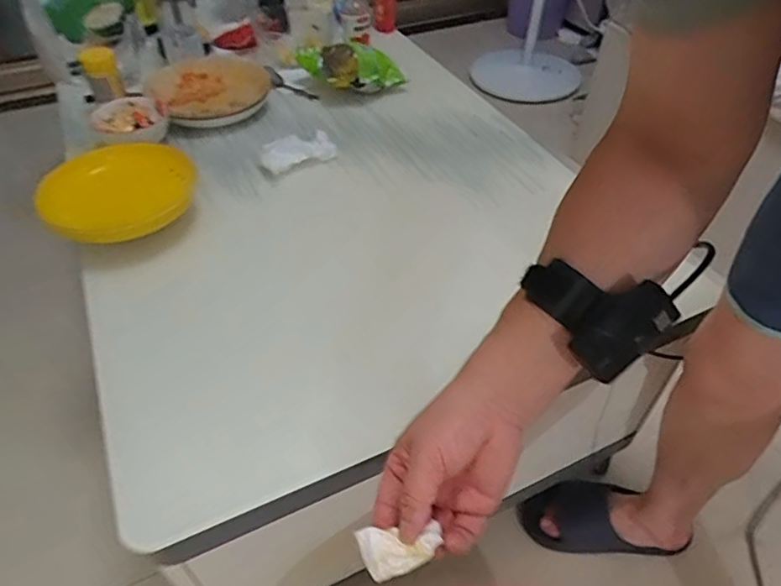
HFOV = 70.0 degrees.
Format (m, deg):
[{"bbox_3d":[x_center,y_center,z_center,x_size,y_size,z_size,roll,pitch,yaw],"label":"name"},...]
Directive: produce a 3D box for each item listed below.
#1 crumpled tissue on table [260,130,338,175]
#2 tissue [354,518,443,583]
[{"bbox_3d":[-0.141,-0.210,0.829,0.122,0.027,0.055,-35,56,-30],"label":"crumpled tissue on table"},{"bbox_3d":[0.004,0.173,0.375,0.053,0.030,0.028,-1,46,-2],"label":"tissue"}]

